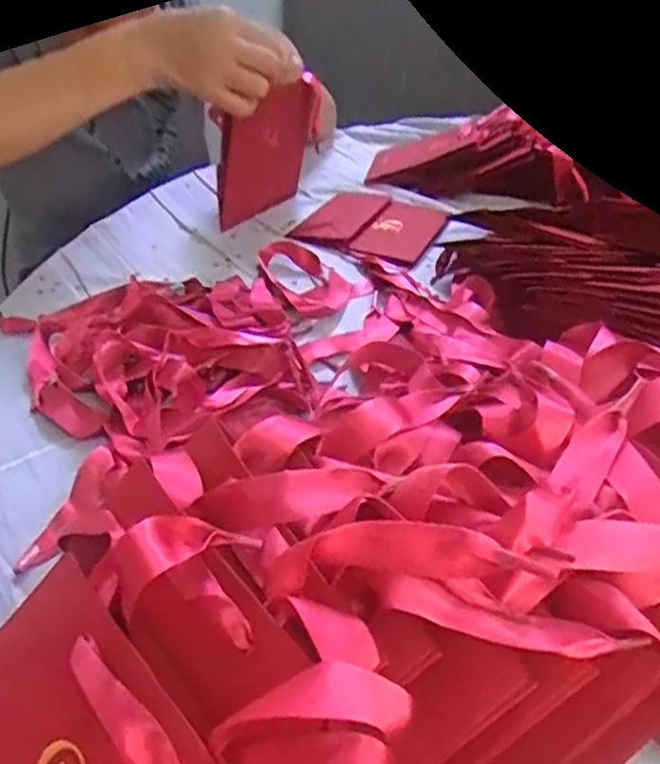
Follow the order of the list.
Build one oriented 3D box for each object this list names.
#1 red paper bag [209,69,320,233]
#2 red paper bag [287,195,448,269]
[{"bbox_3d":[-0.064,-0.234,0.694,0.008,0.123,0.162,36,47,15],"label":"red paper bag"},{"bbox_3d":[0.045,-0.170,0.714,0.141,0.012,0.135,15,39,17],"label":"red paper bag"}]

